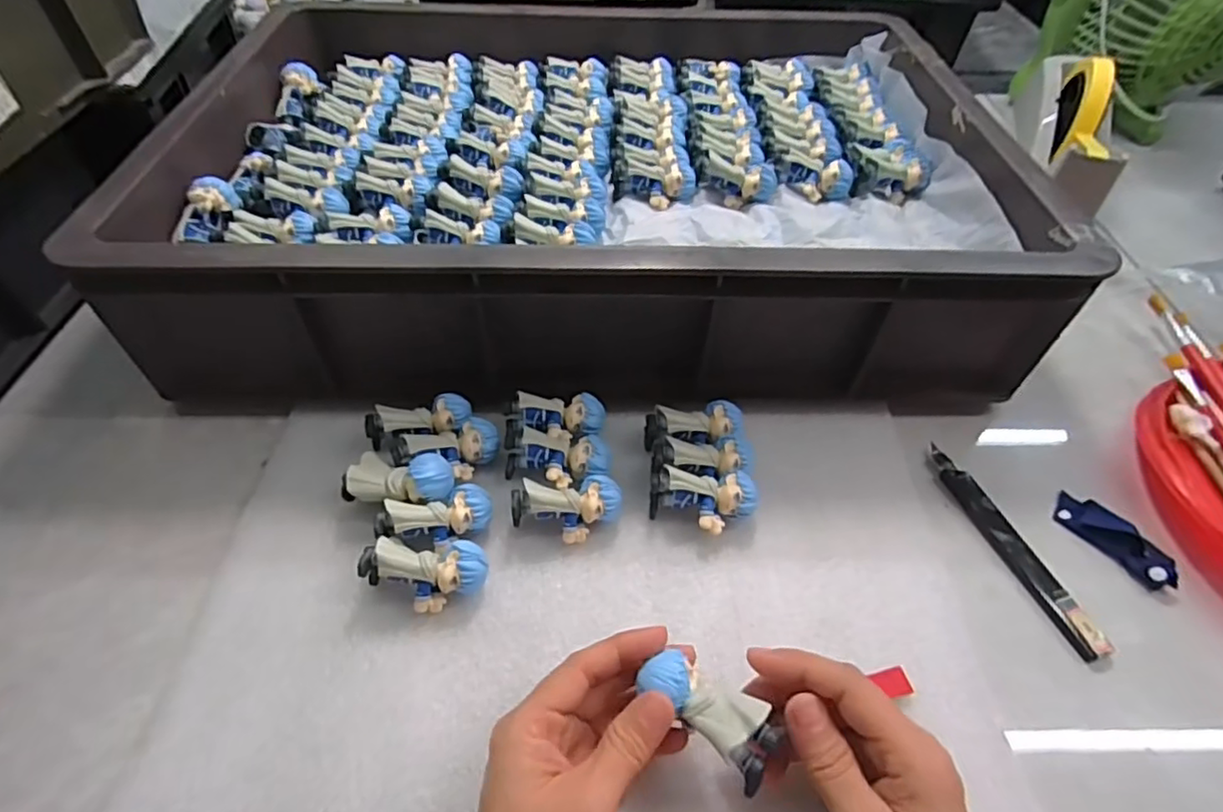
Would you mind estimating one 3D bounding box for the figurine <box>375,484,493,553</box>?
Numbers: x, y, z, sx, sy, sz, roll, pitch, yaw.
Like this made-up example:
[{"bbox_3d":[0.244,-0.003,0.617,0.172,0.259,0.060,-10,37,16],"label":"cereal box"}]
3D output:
[{"bbox_3d":[-0.097,0.065,0.349,0.060,0.033,0.027,-18,53,-16],"label":"figurine"}]

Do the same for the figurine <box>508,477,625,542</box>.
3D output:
[{"bbox_3d":[-0.025,0.059,0.356,0.061,0.032,0.029,-3,51,-4],"label":"figurine"}]

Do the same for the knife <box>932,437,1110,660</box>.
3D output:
[{"bbox_3d":[0.233,0.078,0.366,0.016,0.008,0.139,-15,53,-14],"label":"knife"}]

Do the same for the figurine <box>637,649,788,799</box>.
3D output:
[{"bbox_3d":[0.041,0.125,0.257,0.058,0.018,0.026,29,57,31],"label":"figurine"}]

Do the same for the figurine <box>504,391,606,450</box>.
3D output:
[{"bbox_3d":[-0.036,0.011,0.400,0.064,0.028,0.032,-11,52,-10],"label":"figurine"}]

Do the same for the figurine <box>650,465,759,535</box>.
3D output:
[{"bbox_3d":[0.053,0.058,0.362,0.060,0.030,0.032,-1,51,-3],"label":"figurine"}]

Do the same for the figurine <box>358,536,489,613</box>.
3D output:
[{"bbox_3d":[-0.098,0.088,0.327,0.063,0.024,0.031,9,51,-11],"label":"figurine"}]

